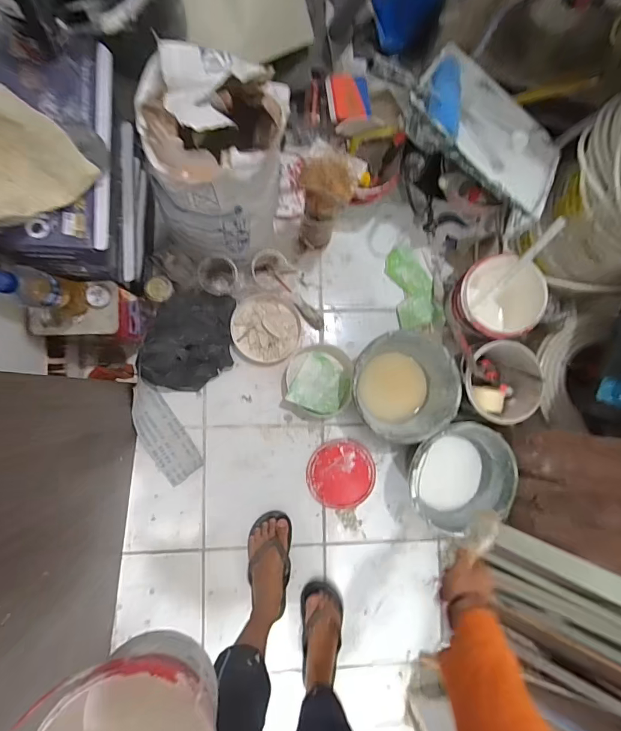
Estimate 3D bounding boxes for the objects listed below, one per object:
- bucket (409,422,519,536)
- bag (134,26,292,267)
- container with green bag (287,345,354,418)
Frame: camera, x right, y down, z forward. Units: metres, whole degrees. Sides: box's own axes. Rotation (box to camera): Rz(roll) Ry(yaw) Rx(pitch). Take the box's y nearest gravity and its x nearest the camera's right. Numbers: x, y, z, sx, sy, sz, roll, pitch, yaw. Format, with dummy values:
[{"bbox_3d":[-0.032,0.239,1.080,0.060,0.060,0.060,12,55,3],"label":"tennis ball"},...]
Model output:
[{"bbox_3d":[0.337,0.256,1.008,0.242,0.192,0.232,0,87,-6],"label":"bucket"},{"bbox_3d":[-0.167,-0.363,0.792,0.218,0.400,0.199,11,85,-6],"label":"bag"},{"bbox_3d":[0.024,0.036,1.048,0.168,0.087,0.180,0,87,-6],"label":"container with green bag"}]

